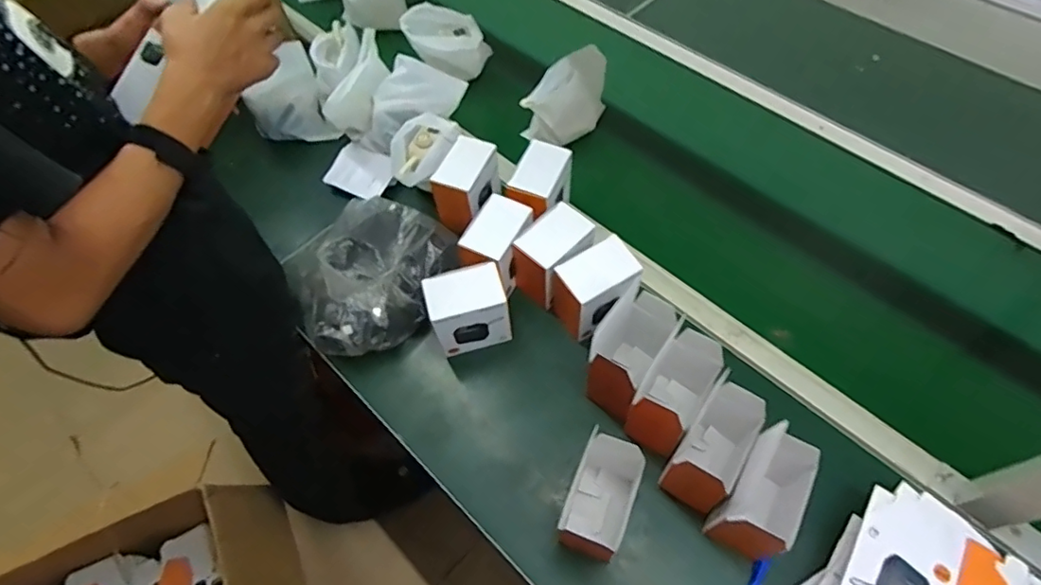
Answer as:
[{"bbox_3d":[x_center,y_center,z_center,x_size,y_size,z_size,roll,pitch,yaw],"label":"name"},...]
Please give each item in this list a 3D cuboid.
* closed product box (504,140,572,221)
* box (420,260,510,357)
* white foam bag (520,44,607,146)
[{"bbox_3d":[0.032,-0.160,0.823,0.067,0.075,0.093,15,60,12],"label":"closed product box"},{"bbox_3d":[-0.069,0.026,0.750,0.100,0.107,0.073,-19,59,-8],"label":"box"},{"bbox_3d":[0.065,-0.323,0.919,0.139,0.159,0.094,-45,62,-8],"label":"white foam bag"}]

